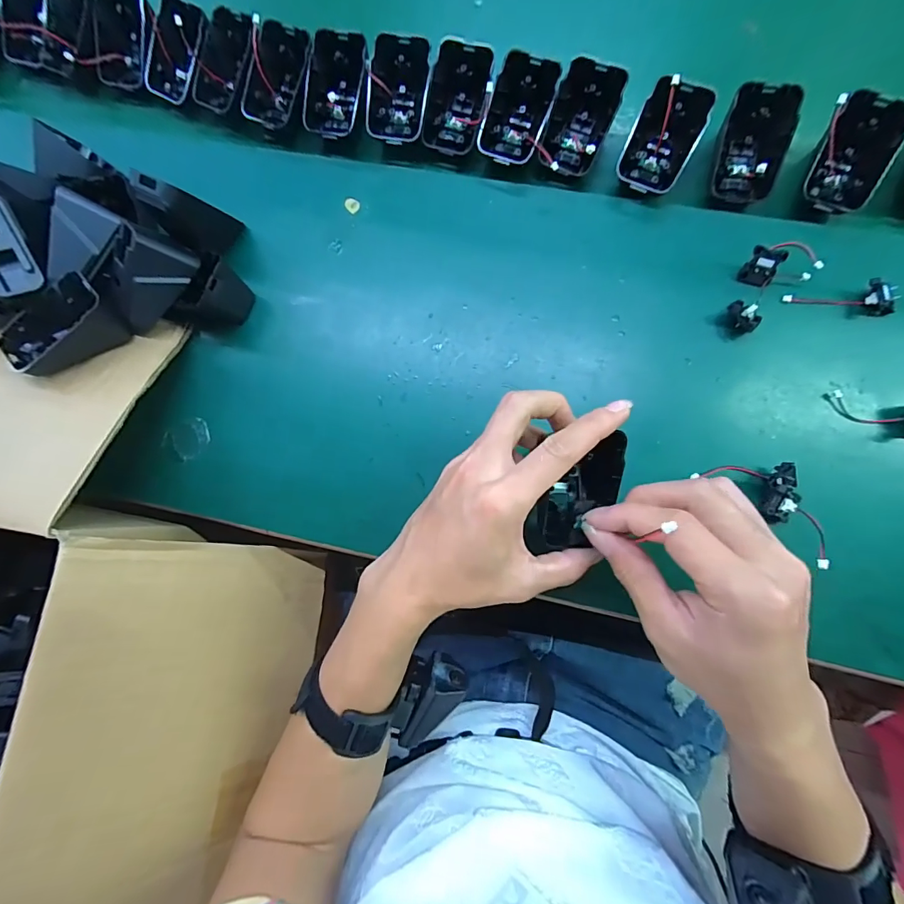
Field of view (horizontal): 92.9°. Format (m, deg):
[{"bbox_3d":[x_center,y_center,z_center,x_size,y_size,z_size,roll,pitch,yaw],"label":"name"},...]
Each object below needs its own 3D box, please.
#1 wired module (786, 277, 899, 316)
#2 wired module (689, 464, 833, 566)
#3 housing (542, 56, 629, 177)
[{"bbox_3d":[0.269,-0.109,0.297,0.070,0.017,0.020,9,82,5],"label":"wired module"},{"bbox_3d":[0.214,0.030,0.282,0.088,0.021,0.041,43,86,8],"label":"wired module"},{"bbox_3d":[0.096,-0.247,0.324,0.041,0.027,0.070,25,117,16],"label":"housing"}]

